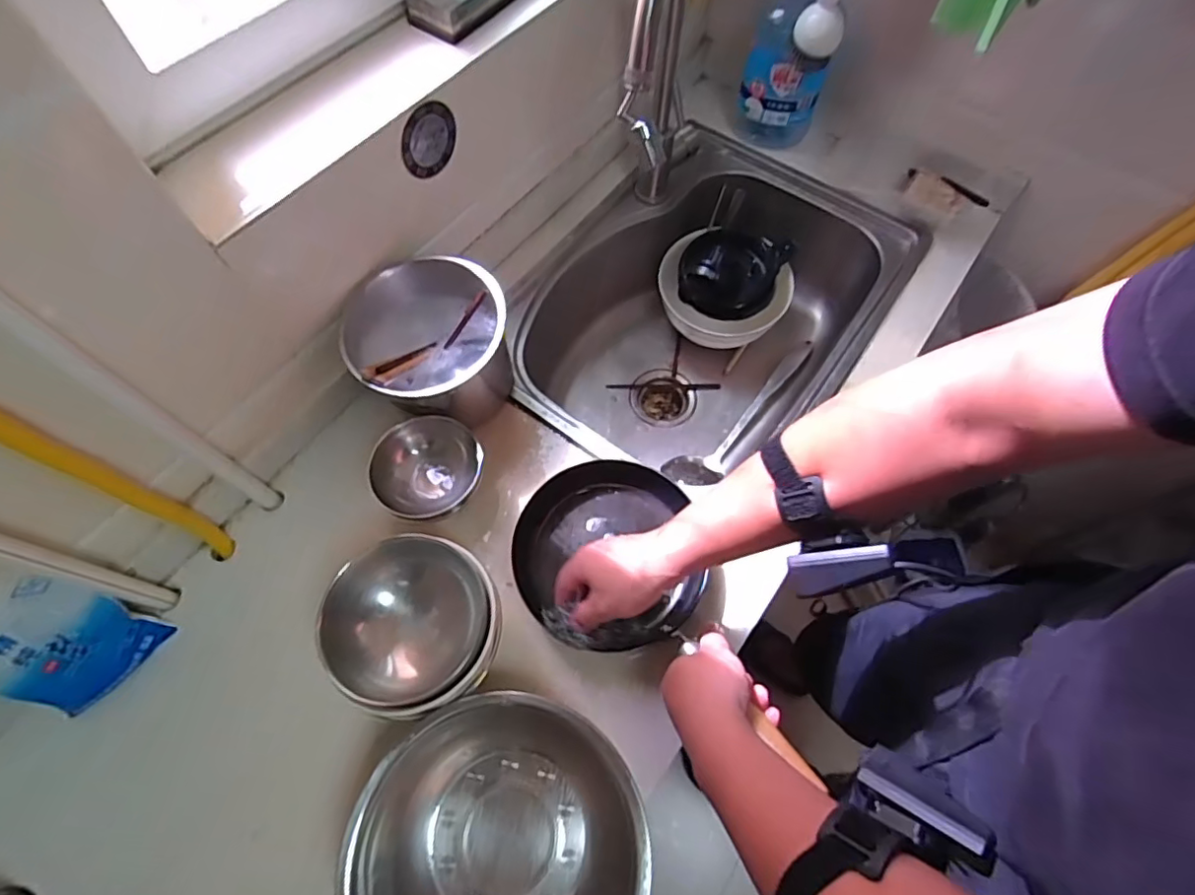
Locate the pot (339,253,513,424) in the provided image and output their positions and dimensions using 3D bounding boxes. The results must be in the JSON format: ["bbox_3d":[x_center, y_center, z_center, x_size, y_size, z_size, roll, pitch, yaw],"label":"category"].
[{"bbox_3d":[-0.182,-0.107,0.664,0.167,0.140,0.137,-39,69,-18],"label":"pot"}]

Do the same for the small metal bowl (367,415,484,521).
[{"bbox_3d":[-0.184,0.029,0.634,0.100,0.068,0.115,36,69,16],"label":"small metal bowl"}]

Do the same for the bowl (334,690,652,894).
[{"bbox_3d":[-0.074,0.333,0.479,0.218,0.097,0.223,0,63,0],"label":"bowl"}]

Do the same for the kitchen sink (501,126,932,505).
[{"bbox_3d":[0.152,-0.174,0.889,0.413,0.221,0.579,37,69,17],"label":"kitchen sink"}]

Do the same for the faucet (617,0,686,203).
[{"bbox_3d":[0.063,-0.375,0.661,0.044,0.384,0.267,8,64,4],"label":"faucet"}]

